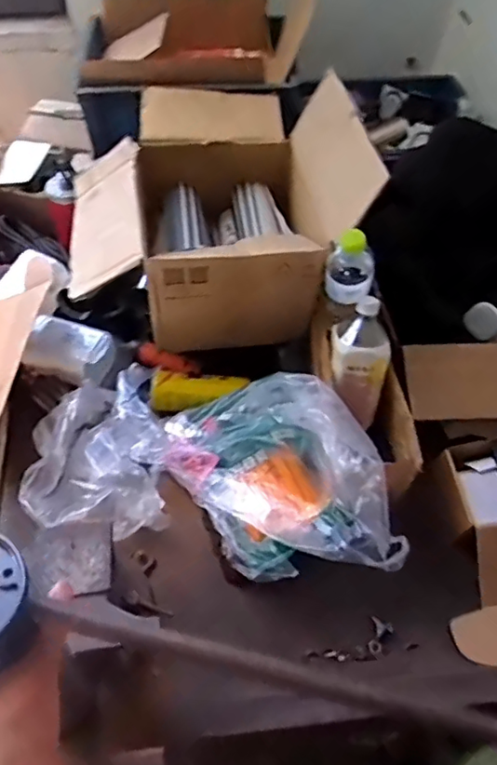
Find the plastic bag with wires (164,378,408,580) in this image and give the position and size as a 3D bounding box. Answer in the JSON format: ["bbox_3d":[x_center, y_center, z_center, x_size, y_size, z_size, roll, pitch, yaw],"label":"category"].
[{"bbox_3d":[0.040,0.124,0.778,0.219,0.163,0.332,-24,60,-18],"label":"plastic bag with wires"}]

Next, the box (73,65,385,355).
[{"bbox_3d":[-0.069,-0.306,0.928,0.421,0.272,0.411,-5,56,-6],"label":"box"}]

